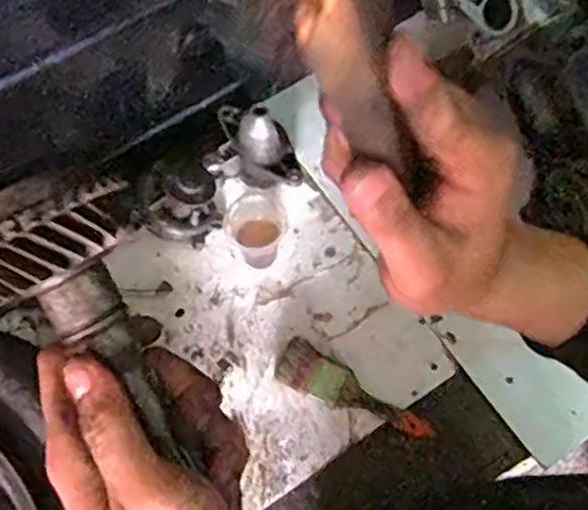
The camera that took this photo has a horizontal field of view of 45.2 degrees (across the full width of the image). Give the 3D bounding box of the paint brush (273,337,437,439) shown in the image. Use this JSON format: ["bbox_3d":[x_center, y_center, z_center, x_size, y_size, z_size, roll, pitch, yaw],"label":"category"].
[{"bbox_3d":[0.065,0.157,0.779,0.182,0.029,0.049,29,70,15],"label":"paint brush"}]

